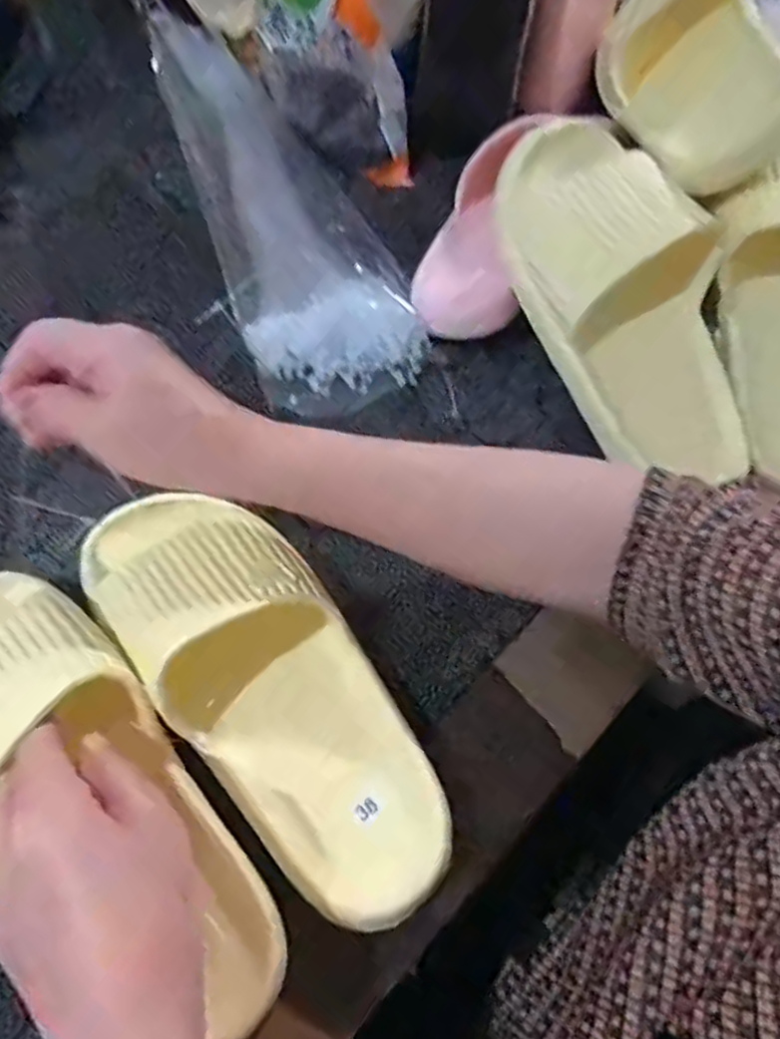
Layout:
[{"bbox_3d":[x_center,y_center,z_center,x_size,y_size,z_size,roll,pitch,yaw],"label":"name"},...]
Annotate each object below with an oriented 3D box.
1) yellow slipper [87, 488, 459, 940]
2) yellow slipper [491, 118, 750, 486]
[{"bbox_3d":[-0.063,0.074,0.356,0.092,0.071,0.246,-35,77,-18],"label":"yellow slipper"},{"bbox_3d":[0.149,-0.135,0.453,0.105,0.078,0.240,-32,98,-17],"label":"yellow slipper"}]

